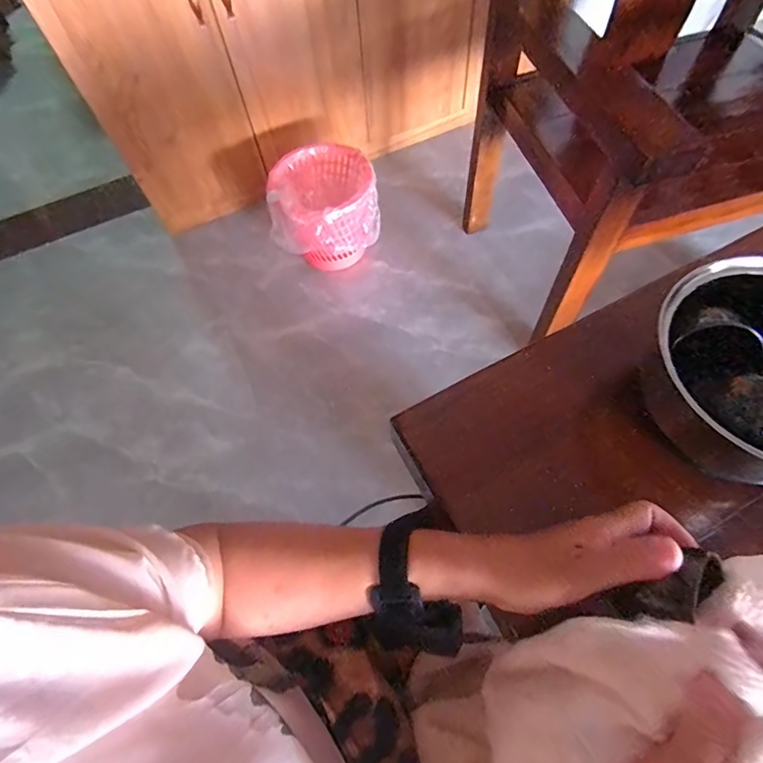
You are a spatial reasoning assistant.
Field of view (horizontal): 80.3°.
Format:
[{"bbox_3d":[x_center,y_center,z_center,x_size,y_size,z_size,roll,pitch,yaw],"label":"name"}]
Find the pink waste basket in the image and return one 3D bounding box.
[{"bbox_3d":[-0.149,-0.486,1.269,0.272,0.250,0.270,-2,63,3],"label":"pink waste basket"}]

